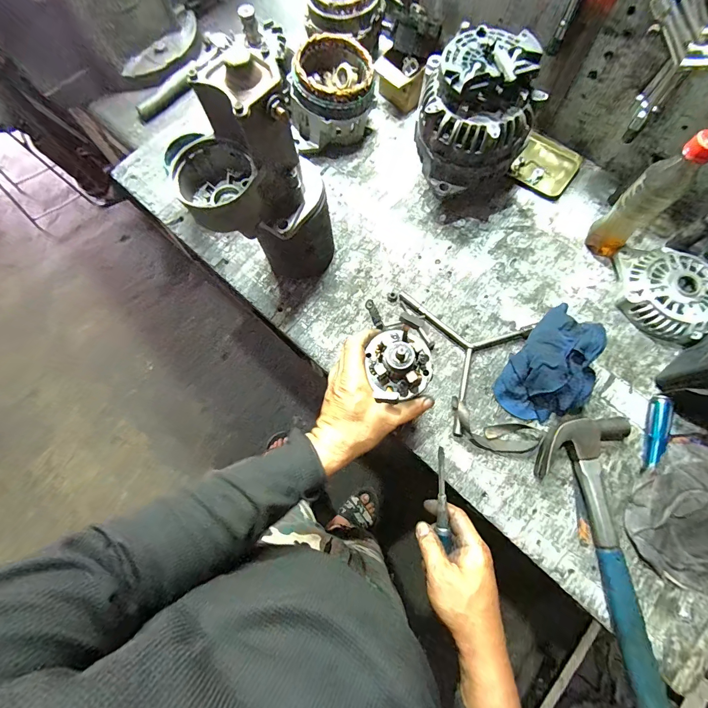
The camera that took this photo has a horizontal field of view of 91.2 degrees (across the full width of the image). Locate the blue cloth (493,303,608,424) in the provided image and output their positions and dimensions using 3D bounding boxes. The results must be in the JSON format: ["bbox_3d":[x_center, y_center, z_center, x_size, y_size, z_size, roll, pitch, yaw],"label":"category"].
[{"bbox_3d":[0.272,0.019,0.467,0.098,0.079,0.144,35,78,10],"label":"blue cloth"}]

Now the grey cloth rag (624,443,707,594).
[{"bbox_3d":[0.437,0.205,0.433,0.160,0.037,0.170,40,79,11],"label":"grey cloth rag"}]

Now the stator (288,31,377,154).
[{"bbox_3d":[-0.039,-0.436,0.591,0.140,0.108,0.137,-5,75,0],"label":"stator"}]

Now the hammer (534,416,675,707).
[{"bbox_3d":[0.305,0.246,0.428,0.112,0.032,0.326,-1,75,1],"label":"hammer"}]

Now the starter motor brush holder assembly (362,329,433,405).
[{"bbox_3d":[0.047,0.015,0.371,0.073,0.060,0.075,0,75,1],"label":"starter motor brush holder assembly"}]

